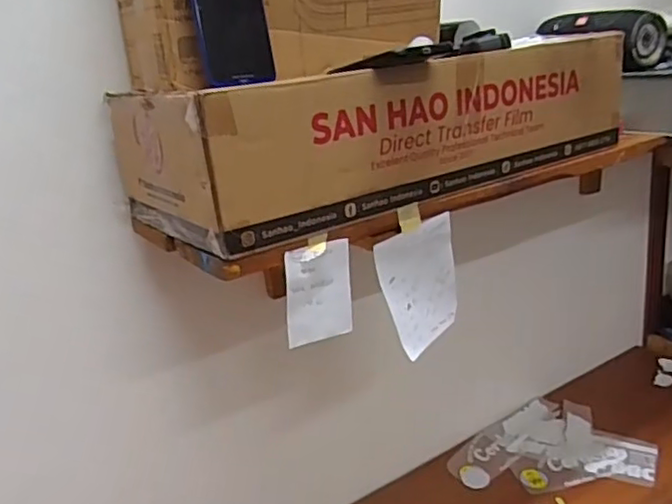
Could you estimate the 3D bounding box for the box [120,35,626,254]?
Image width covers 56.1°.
[{"bbox_3d":[0.073,-0.170,0.810,0.633,0.148,0.269,-15,22,-27],"label":"box"}]

